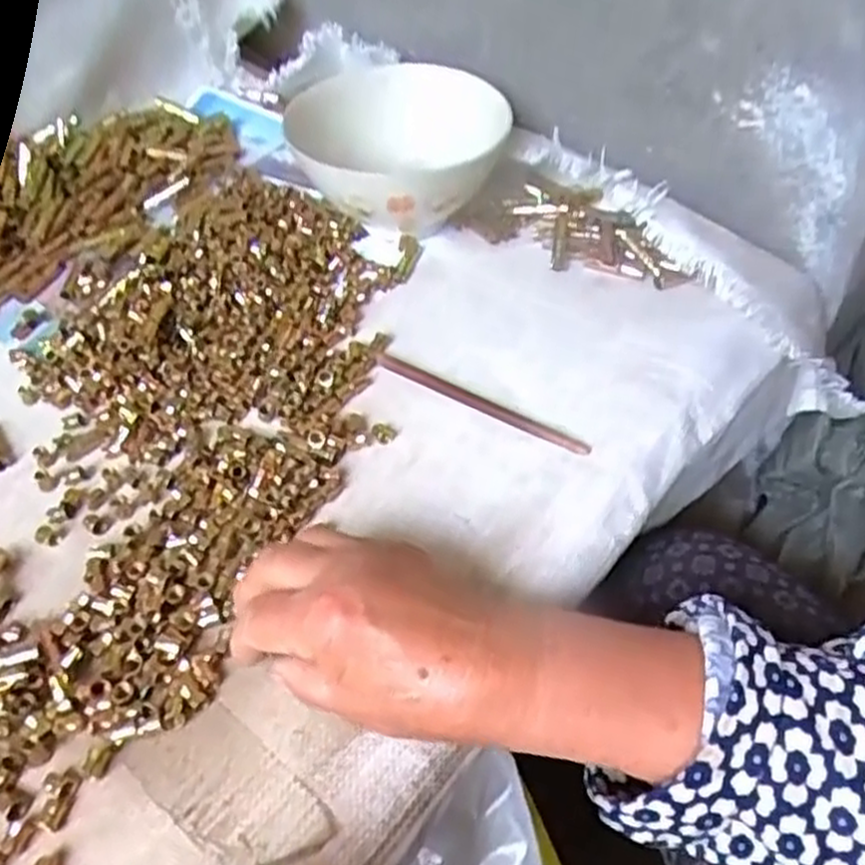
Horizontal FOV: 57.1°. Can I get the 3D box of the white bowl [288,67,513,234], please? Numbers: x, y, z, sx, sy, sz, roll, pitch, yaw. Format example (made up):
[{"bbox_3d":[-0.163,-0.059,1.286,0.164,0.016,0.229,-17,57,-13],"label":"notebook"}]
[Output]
[{"bbox_3d":[-0.017,-0.188,0.547,0.124,0.083,0.144,20,54,20],"label":"white bowl"}]

